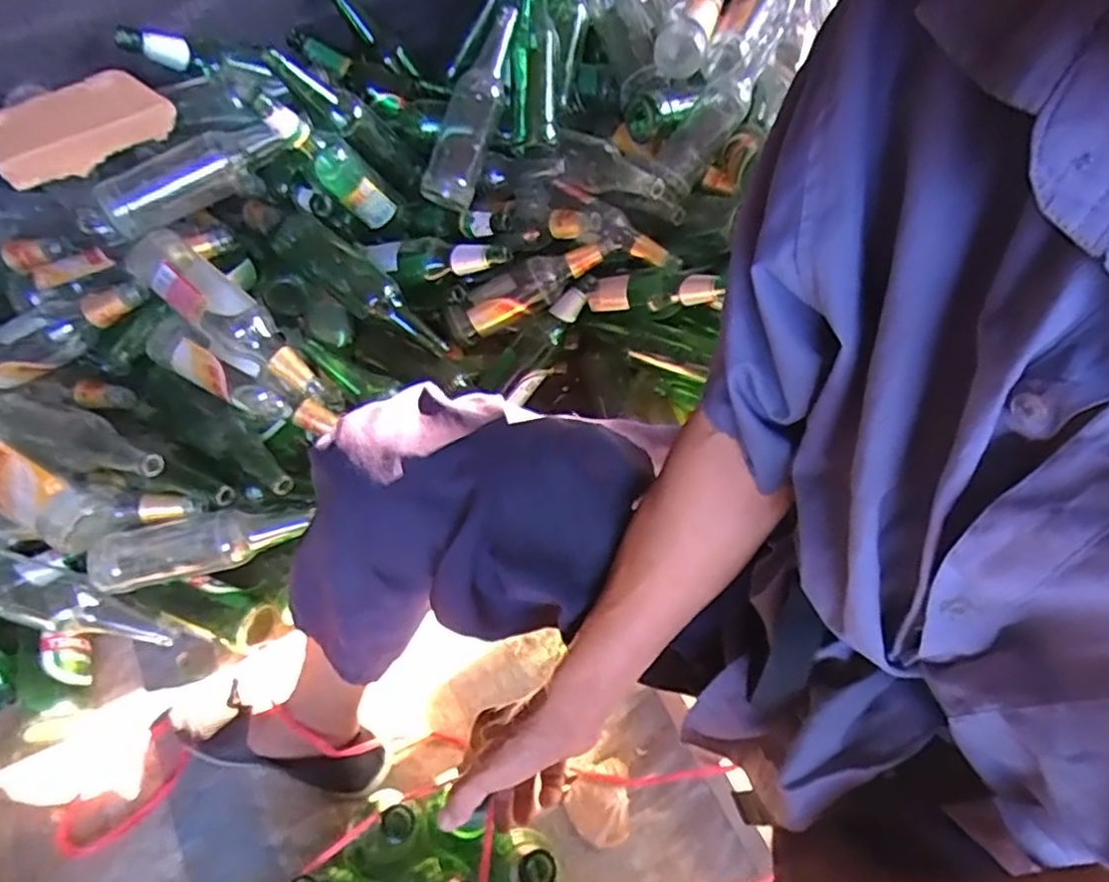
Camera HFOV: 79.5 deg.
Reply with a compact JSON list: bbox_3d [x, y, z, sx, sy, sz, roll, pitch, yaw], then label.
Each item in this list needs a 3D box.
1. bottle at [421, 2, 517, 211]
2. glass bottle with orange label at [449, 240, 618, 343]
[{"bbox_3d":[-0.110,-0.451,0.899,0.065,0.073,0.269,21,94,14],"label":"bottle"},{"bbox_3d":[-0.033,-0.218,0.932,0.254,0.060,0.060,-26,59,4],"label":"glass bottle with orange label"}]

